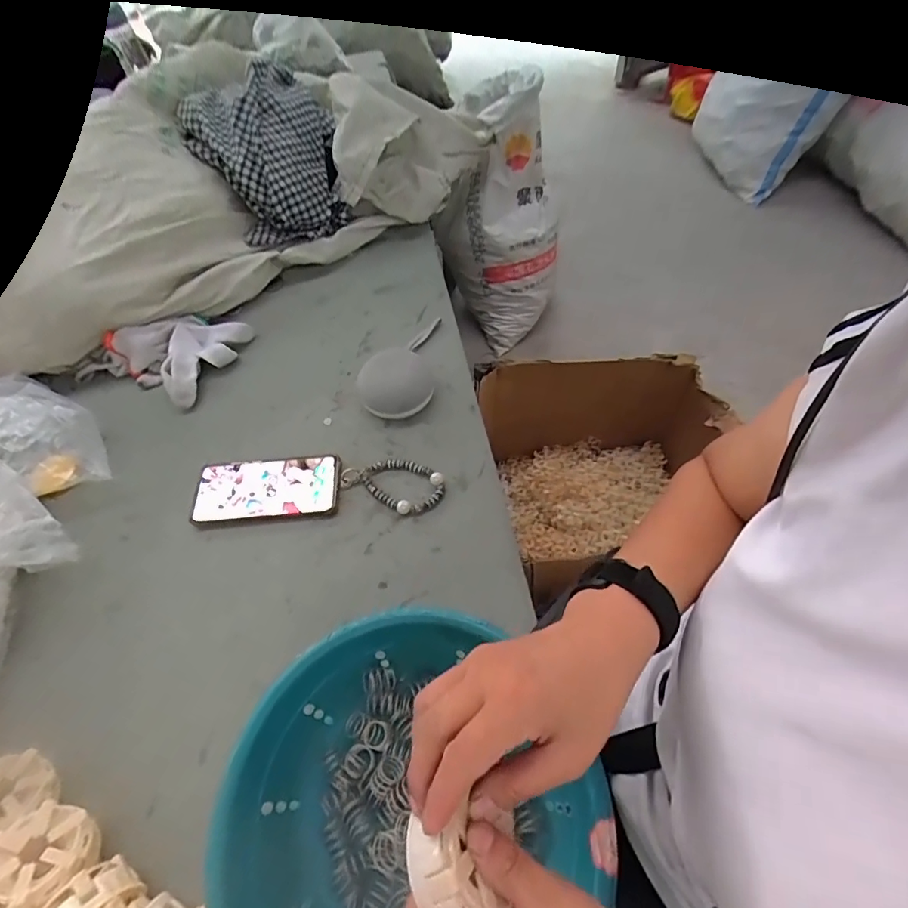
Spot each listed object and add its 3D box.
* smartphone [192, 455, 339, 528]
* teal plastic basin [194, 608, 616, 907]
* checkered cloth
[{"bbox_3d":[-0.221,0.041,0.568,0.169,0.013,0.079,-6,57,0],"label":"smartphone"},{"bbox_3d":[-0.038,0.264,0.360,0.238,0.092,0.254,-2,57,2],"label":"teal plastic basin"},{"bbox_3d":[-0.300,-0.486,0.772,0.217,0.150,0.308,-18,58,-7],"label":"checkered cloth"}]

